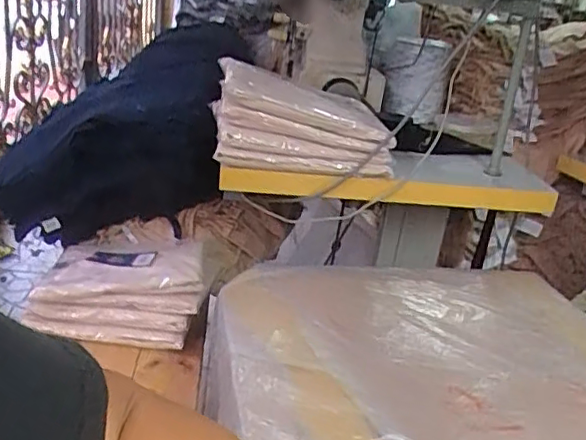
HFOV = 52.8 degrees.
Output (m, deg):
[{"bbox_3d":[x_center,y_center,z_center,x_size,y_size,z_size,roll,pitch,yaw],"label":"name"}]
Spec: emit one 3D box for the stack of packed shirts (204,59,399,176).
[{"bbox_3d":[0.013,-0.163,0.935,0.263,0.125,0.182,6,23,-6],"label":"stack of packed shirts"}]

